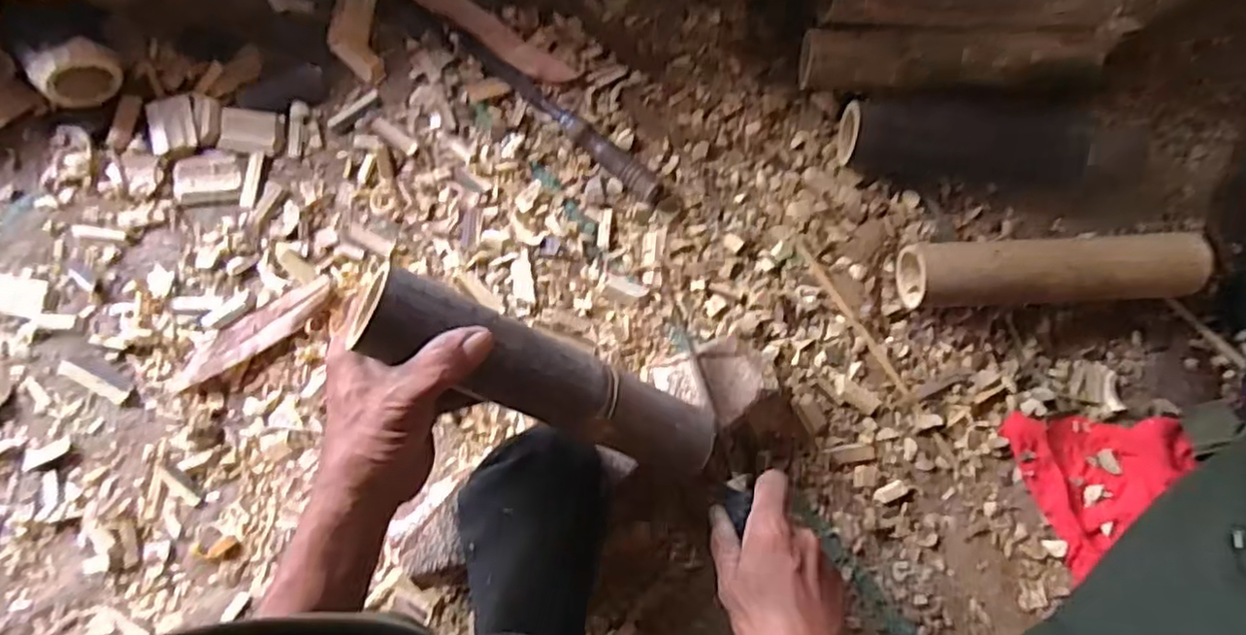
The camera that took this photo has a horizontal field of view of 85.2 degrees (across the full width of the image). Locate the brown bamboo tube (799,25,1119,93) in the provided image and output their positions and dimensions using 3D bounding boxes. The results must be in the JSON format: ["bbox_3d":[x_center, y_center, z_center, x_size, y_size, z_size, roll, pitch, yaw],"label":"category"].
[{"bbox_3d":[0.302,-0.238,0.625,0.269,0.068,0.053,3,82,-3],"label":"brown bamboo tube"}]

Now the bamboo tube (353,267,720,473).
[{"bbox_3d":[-0.047,0.043,0.455,0.262,0.042,0.055,28,81,-29],"label":"bamboo tube"}]

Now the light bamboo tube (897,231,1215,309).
[{"bbox_3d":[0.384,-0.040,0.607,0.258,0.060,0.057,-2,82,-3],"label":"light bamboo tube"}]

